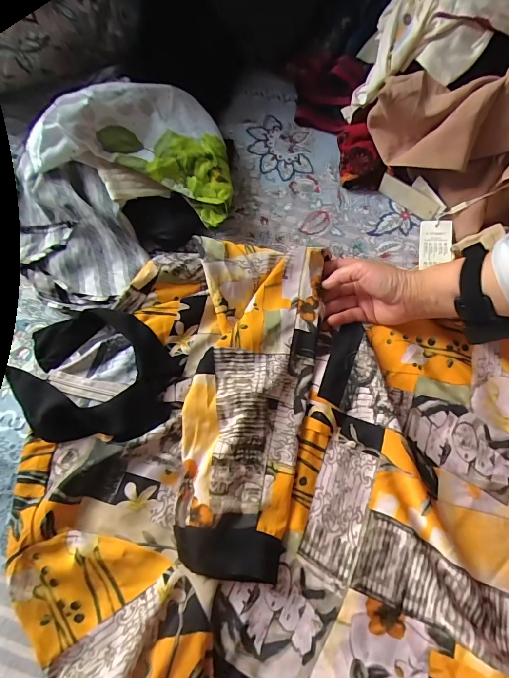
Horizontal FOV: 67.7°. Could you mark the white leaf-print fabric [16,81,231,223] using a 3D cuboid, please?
[{"bbox_3d":[-0.154,-0.284,0.512,0.267,0.091,0.197,10,67,6],"label":"white leaf-print fabric"}]

